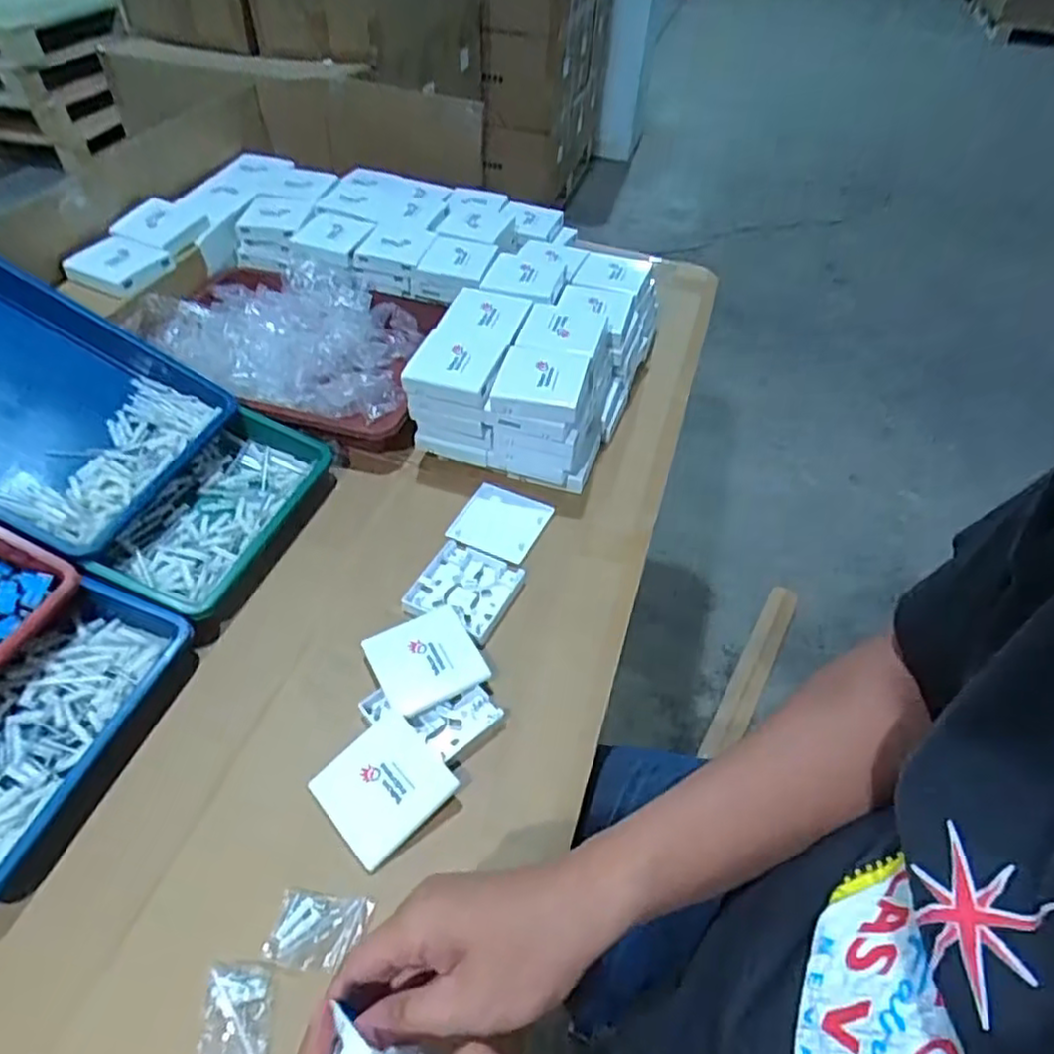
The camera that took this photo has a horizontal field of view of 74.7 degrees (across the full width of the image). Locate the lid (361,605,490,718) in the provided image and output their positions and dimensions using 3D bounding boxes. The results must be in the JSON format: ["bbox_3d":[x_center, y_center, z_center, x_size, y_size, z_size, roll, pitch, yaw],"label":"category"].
[{"bbox_3d":[-0.087,0.111,0.590,0.086,0.016,0.085,-21,52,-21],"label":"lid"}]

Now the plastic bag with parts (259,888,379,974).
[{"bbox_3d":[-0.141,0.265,0.460,0.064,0.013,0.047,9,47,4],"label":"plastic bag with parts"}]

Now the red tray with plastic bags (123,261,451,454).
[{"bbox_3d":[-0.272,-0.216,0.830,0.328,0.088,0.246,11,48,7],"label":"red tray with plastic bags"}]

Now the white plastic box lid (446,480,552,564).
[{"bbox_3d":[-0.028,-0.006,0.707,0.084,0.009,0.087,20,49,14],"label":"white plastic box lid"}]

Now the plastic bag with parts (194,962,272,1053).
[{"bbox_3d":[-0.180,0.305,0.422,0.044,0.012,0.066,-2,48,-5],"label":"plastic bag with parts"}]

